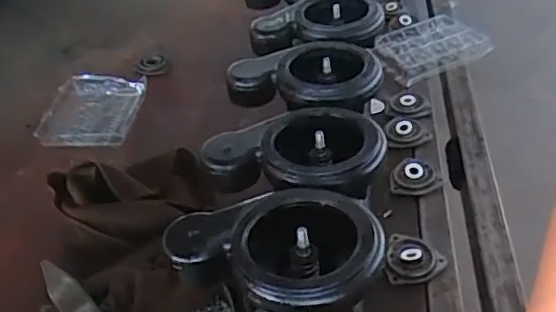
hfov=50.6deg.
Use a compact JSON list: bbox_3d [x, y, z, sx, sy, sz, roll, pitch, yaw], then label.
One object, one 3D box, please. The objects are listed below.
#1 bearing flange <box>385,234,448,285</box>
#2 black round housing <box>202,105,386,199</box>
[{"bbox_3d":[0.151,0.111,0.651,0.064,0.017,0.062,-4,38,3],"label":"bearing flange"},{"bbox_3d":[0.016,-0.005,0.557,0.166,0.059,0.120,3,39,12],"label":"black round housing"}]

